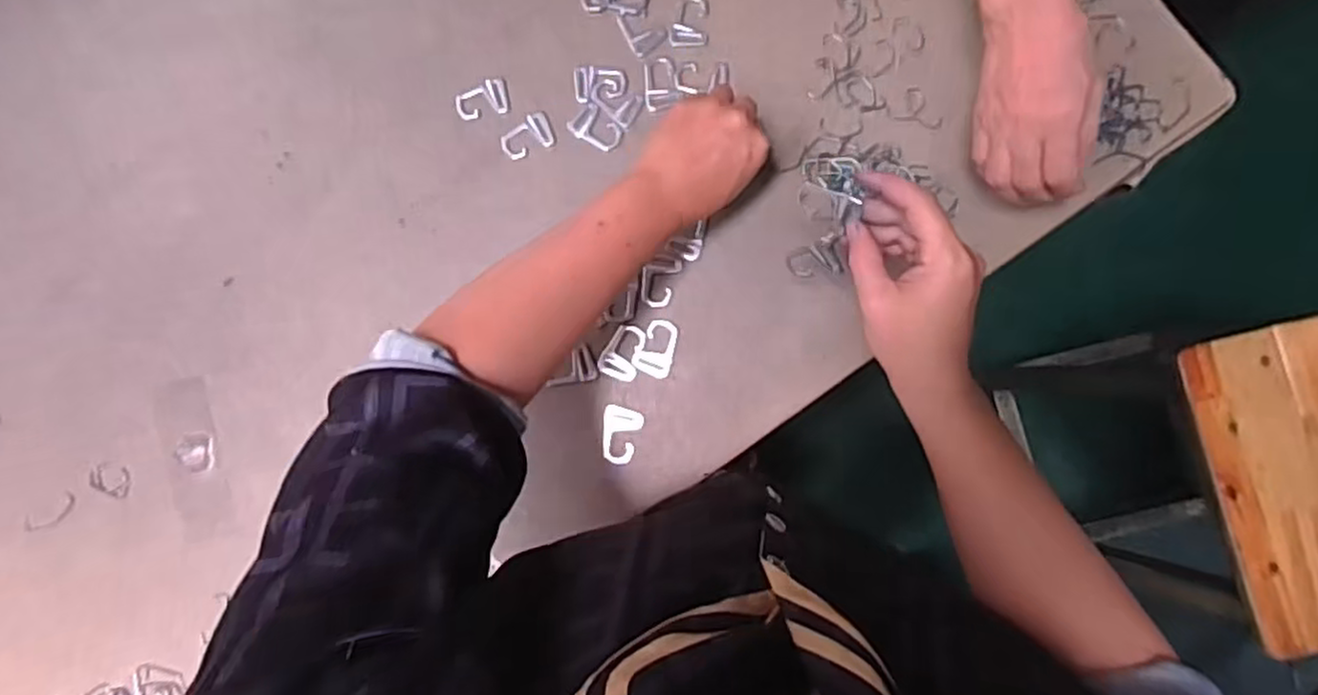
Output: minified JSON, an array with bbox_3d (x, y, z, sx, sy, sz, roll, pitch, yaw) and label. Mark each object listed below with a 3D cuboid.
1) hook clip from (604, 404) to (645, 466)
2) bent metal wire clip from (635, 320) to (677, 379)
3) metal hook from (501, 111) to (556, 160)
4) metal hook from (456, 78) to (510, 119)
[{"bbox_3d":[-0.031,0.068,0.568,0.030,0.007,0.044,15,85,7],"label":"hook clip"},{"bbox_3d":[-0.001,0.001,0.575,0.027,0.004,0.044,16,85,7],"label":"bent metal wire clip"},{"bbox_3d":[-0.105,-0.169,0.591,0.043,0.004,0.027,-31,82,1],"label":"metal hook"},{"bbox_3d":[-0.144,-0.202,0.598,0.042,0.004,0.029,-9,83,5],"label":"metal hook"}]

